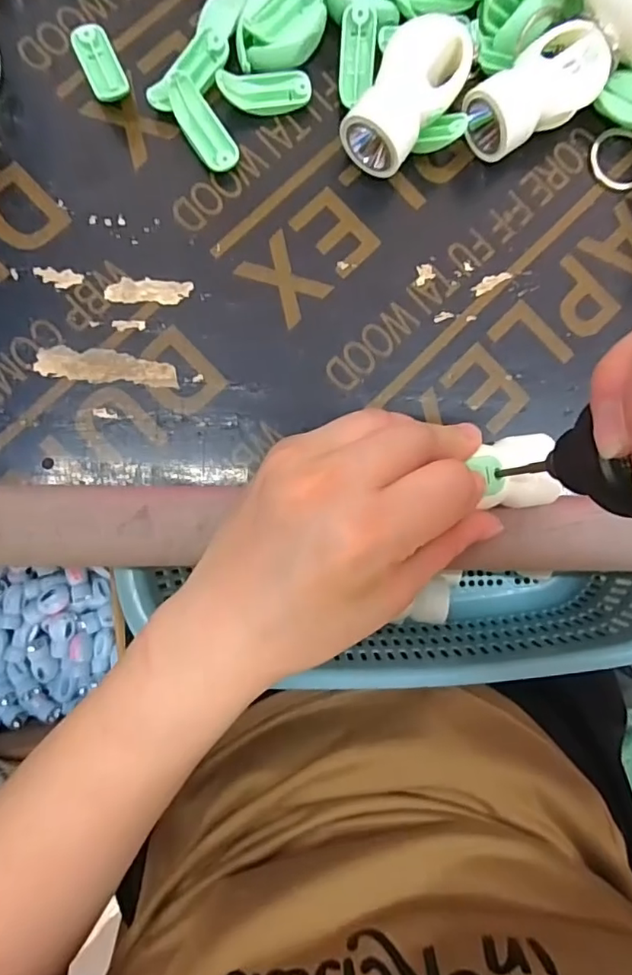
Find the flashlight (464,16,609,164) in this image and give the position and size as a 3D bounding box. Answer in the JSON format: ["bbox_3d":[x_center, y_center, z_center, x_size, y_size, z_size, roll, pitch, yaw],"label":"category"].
[{"bbox_3d":[0.095,-0.173,0.240,0.061,0.031,0.031,-33,90,-5],"label":"flashlight"}]

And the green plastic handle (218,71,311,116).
[{"bbox_3d":[-0.022,-0.176,0.239,0.040,0.014,0.015,-14,88,-5],"label":"green plastic handle"}]

